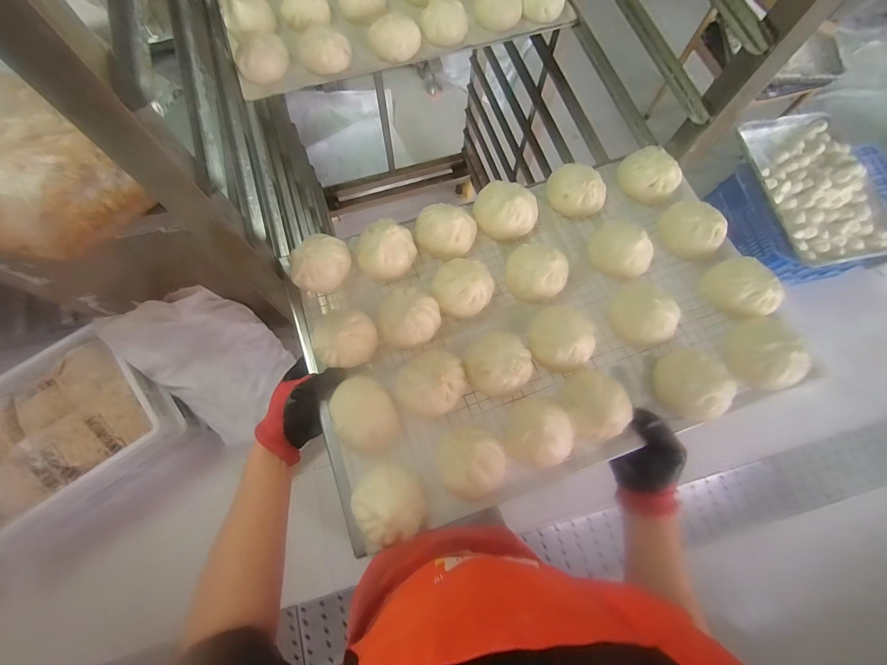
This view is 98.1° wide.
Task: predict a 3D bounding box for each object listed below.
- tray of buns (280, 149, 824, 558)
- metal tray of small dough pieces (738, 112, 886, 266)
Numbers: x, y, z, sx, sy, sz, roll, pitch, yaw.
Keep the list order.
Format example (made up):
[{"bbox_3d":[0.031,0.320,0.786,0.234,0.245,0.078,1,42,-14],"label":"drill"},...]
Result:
[{"bbox_3d":[0.111,-0.018,0.479,0.556,0.073,0.370,-17,73,-6],"label":"tray of buns"},{"bbox_3d":[1.272,-0.514,1.310,0.361,0.065,0.597,-5,72,-2],"label":"metal tray of small dough pieces"}]

